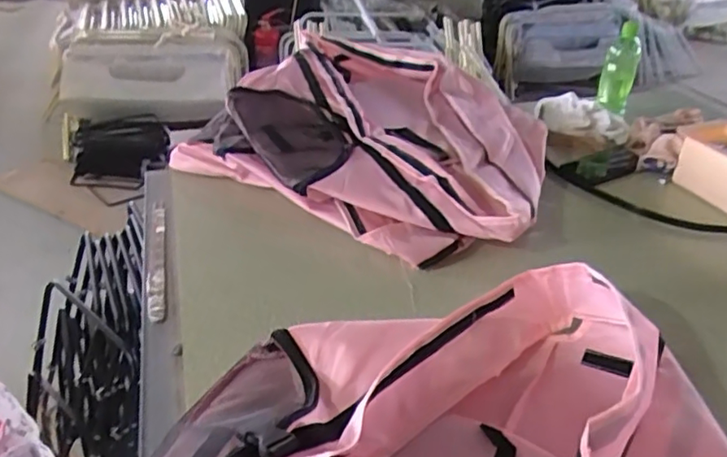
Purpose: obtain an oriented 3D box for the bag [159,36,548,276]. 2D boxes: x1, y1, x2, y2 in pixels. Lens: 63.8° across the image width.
[{"bbox_3d":[0.027,-0.165,0.985,0.585,0.105,0.489,20,37,24],"label":"bag"}]

